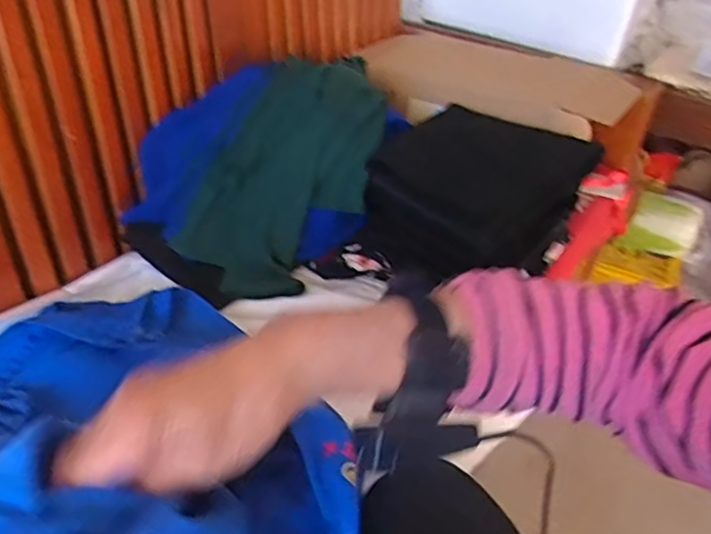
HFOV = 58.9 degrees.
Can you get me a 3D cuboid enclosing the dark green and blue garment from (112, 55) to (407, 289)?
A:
[{"bbox_3d":[-0.111,-0.138,0.856,0.338,0.214,0.263,-23,46,-36],"label":"dark green and blue garment"}]

